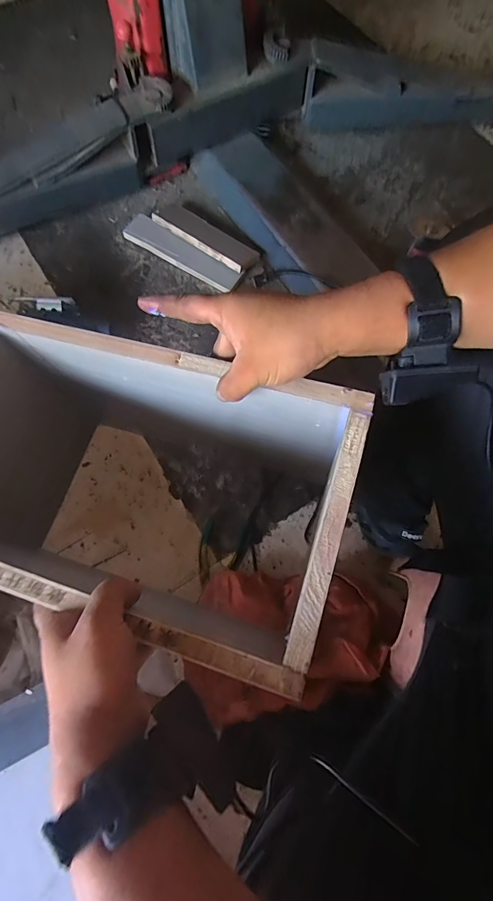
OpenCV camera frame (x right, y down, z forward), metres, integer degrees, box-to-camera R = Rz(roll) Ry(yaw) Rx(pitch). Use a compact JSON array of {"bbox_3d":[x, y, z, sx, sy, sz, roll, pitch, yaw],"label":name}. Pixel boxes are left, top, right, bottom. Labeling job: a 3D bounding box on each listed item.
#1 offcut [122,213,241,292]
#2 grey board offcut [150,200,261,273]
[{"bbox_3d":[-0.145,-0.435,0.929,0.275,0.033,0.059,33,75,8],"label":"offcut"},{"bbox_3d":[-0.093,-0.484,0.936,0.258,0.017,0.091,36,62,12],"label":"grey board offcut"}]

